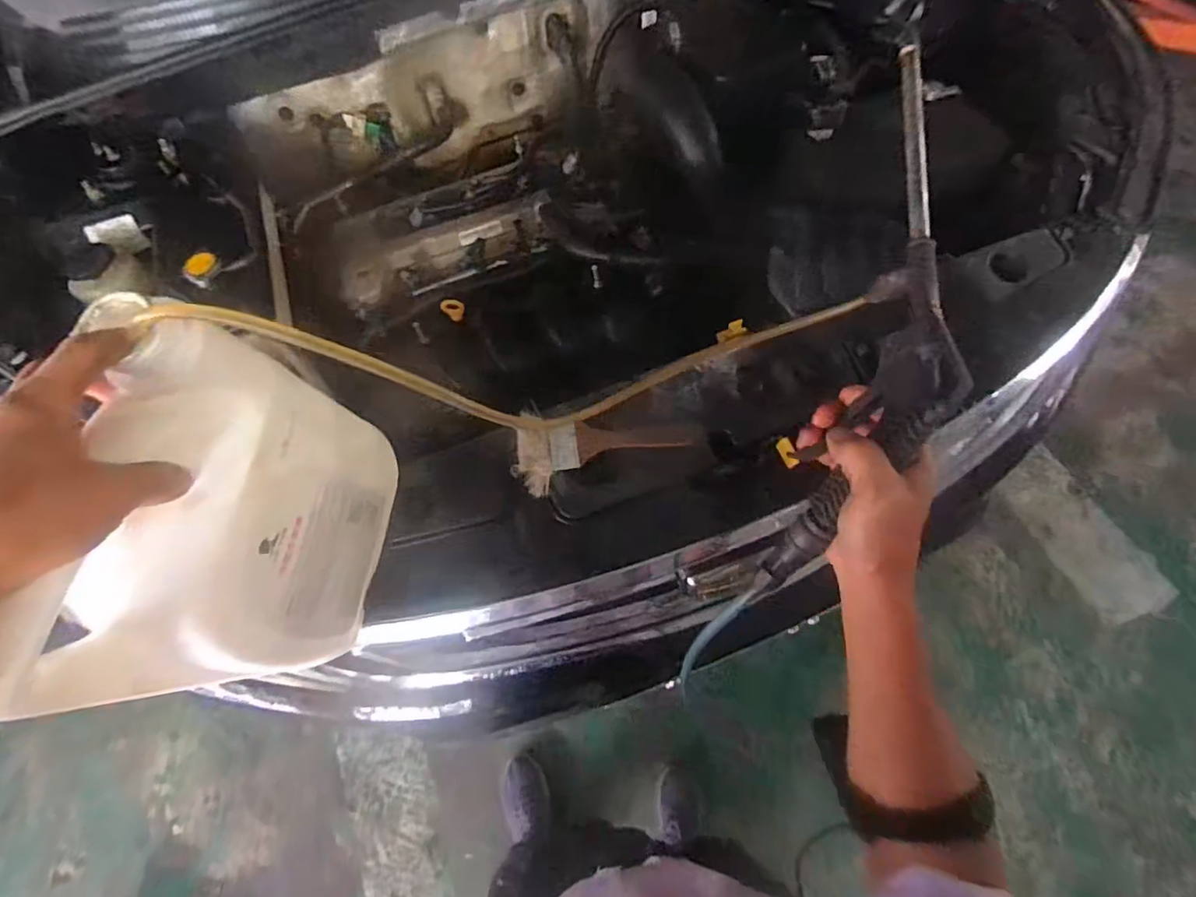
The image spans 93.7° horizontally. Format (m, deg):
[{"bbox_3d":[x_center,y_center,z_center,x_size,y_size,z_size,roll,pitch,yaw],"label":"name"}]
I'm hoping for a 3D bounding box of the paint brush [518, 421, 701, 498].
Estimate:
[{"bbox_3d":[0.011,0.004,0.559,0.176,0.020,0.064,-7,83,-10],"label":"paint brush"}]

